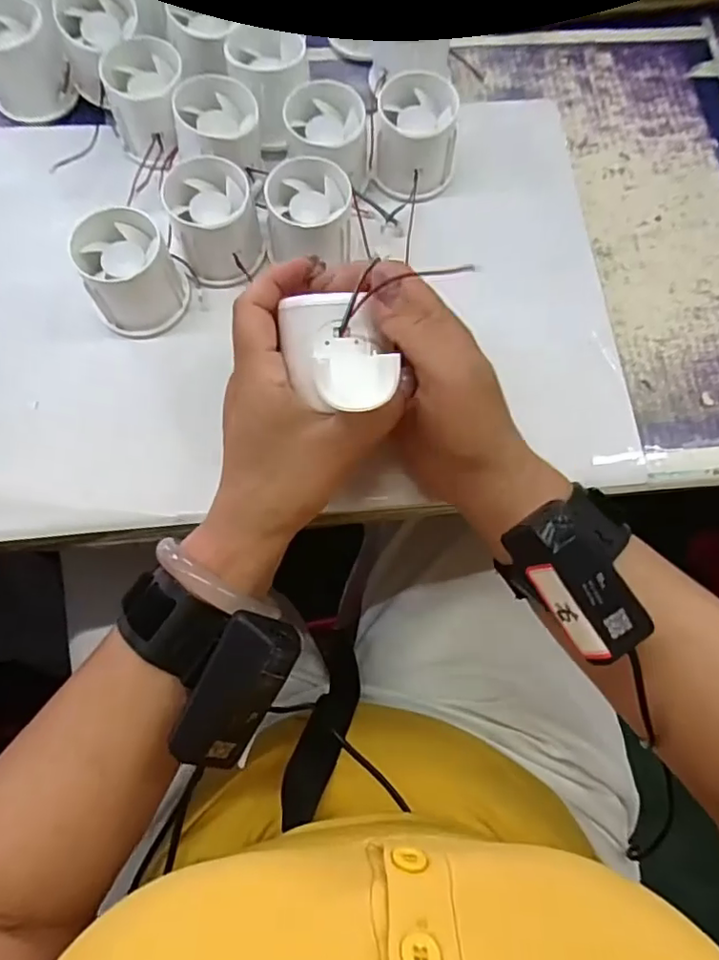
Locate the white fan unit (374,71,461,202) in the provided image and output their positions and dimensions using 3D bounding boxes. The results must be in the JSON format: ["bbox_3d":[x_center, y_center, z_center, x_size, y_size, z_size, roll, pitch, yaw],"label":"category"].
[{"bbox_3d":[0.036,-0.223,0.377,0.055,0.046,0.059,2,74,-1],"label":"white fan unit"}]

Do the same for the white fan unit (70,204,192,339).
[{"bbox_3d":[-0.137,-0.124,0.343,0.055,0.046,0.053,1,74,-2],"label":"white fan unit"}]

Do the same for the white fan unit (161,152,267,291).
[{"bbox_3d":[-0.089,-0.157,0.356,0.052,0.047,0.060,-13,74,-6],"label":"white fan unit"}]

